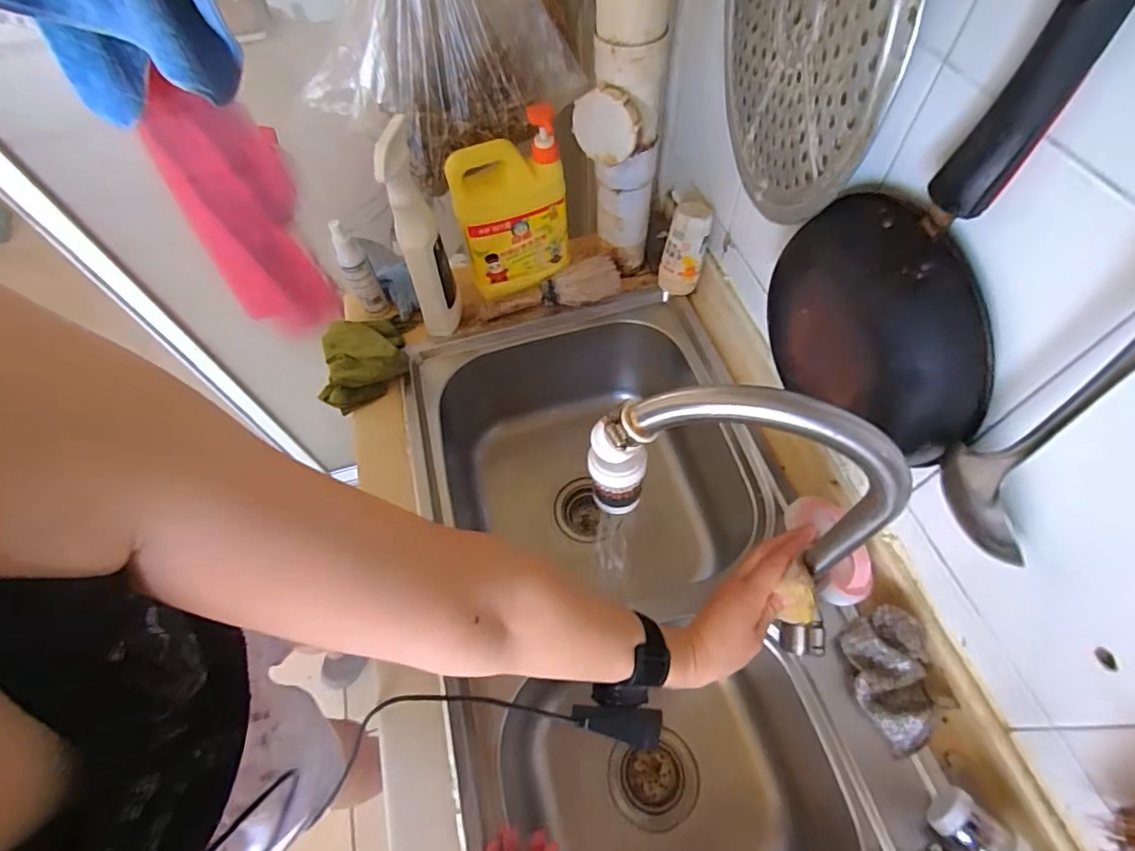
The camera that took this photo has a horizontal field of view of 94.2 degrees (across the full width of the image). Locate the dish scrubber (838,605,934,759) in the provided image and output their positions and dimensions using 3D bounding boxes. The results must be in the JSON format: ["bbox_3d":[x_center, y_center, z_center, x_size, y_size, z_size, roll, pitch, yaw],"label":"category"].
[{"bbox_3d":[0.310,0.239,0.500,0.084,0.043,0.123,6,60,7],"label":"dish scrubber"}]

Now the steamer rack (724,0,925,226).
[{"bbox_3d":[0.193,-0.341,0.435,0.013,0.300,0.298,-9,59,-2],"label":"steamer rack"}]

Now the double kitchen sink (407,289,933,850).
[{"bbox_3d":[0.073,0.226,0.702,0.431,0.269,0.780,-14,60,-5],"label":"double kitchen sink"}]

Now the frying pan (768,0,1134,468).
[{"bbox_3d":[0.248,-0.127,0.374,0.064,0.361,0.217,-15,60,-5],"label":"frying pan"}]

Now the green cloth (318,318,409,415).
[{"bbox_3d":[-0.293,-0.099,0.737,0.128,0.048,0.142,-21,61,-9],"label":"green cloth"}]

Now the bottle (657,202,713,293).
[{"bbox_3d":[0.164,-0.247,0.750,0.058,0.119,0.067,16,62,13],"label":"bottle"}]

